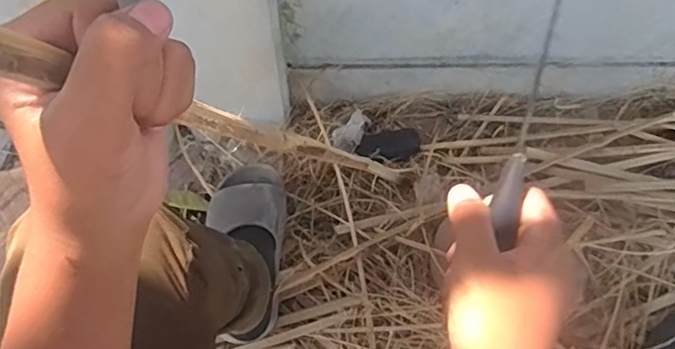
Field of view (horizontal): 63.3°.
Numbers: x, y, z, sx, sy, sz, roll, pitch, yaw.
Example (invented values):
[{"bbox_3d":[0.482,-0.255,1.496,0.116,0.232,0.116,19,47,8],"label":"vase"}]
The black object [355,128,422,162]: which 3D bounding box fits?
[{"bbox_3d":[0.095,-0.057,1.002,0.115,0.018,0.066,4,65,29],"label":"black object"}]

